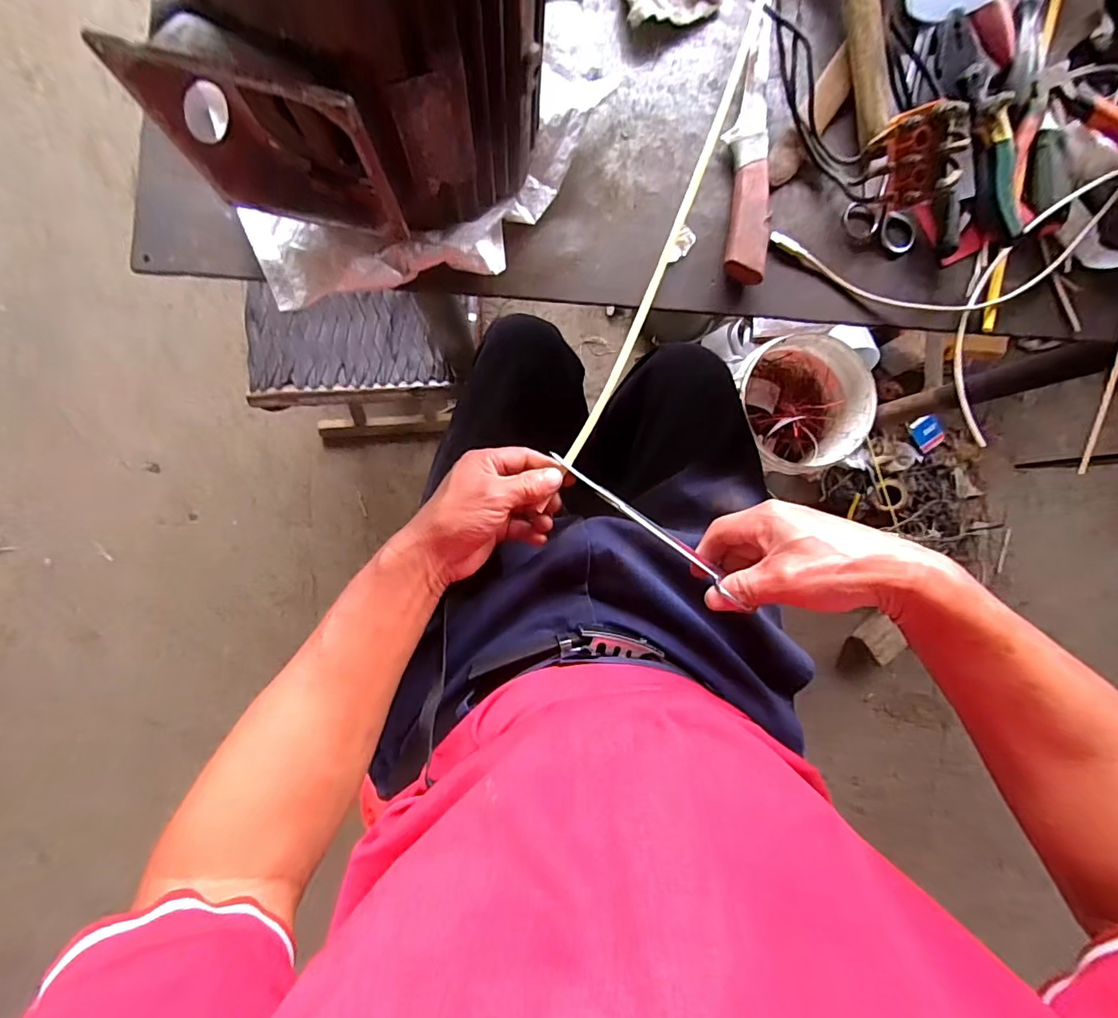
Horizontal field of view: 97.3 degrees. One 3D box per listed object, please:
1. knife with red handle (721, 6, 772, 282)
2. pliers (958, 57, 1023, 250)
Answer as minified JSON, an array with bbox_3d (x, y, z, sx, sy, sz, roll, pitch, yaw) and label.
[{"bbox_3d":[0.154,-0.287,0.392,0.031,0.023,0.210,4,89,-5],"label":"knife with red handle"},{"bbox_3d":[0.353,-0.286,0.396,0.022,0.036,0.141,-11,90,-5],"label":"pliers"}]

